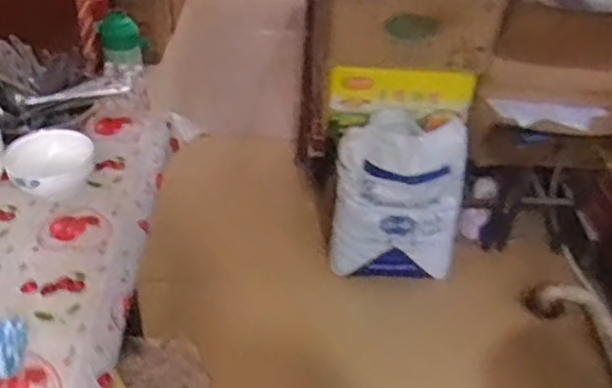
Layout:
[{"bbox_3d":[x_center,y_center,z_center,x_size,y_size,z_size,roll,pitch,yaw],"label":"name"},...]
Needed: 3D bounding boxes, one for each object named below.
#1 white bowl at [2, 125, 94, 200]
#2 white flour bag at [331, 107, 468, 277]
[{"bbox_3d":[-0.450,-0.057,1.171,0.143,0.078,0.143,3,38,-2],"label":"white bowl"},{"bbox_3d":[0.271,0.016,1.919,0.364,0.492,0.168,10,39,6],"label":"white flour bag"}]

